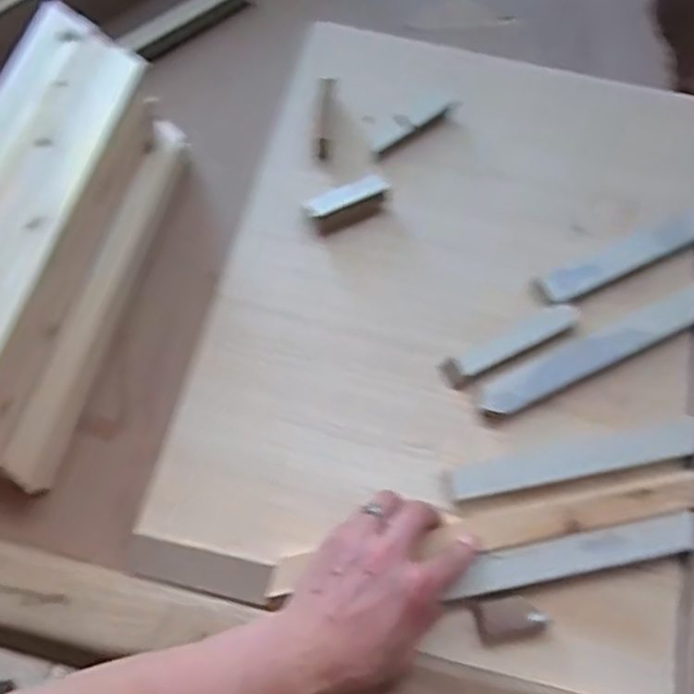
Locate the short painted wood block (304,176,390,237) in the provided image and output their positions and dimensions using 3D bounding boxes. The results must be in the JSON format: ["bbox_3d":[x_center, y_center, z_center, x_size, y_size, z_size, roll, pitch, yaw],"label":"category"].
[{"bbox_3d":[0.002,-0.133,0.687,0.079,0.021,0.030,-23,62,-16],"label":"short painted wood block"}]

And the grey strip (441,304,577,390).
[{"bbox_3d":[0.144,-0.002,0.640,0.126,0.020,0.028,-24,62,-16],"label":"grey strip"}]

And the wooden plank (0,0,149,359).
[{"bbox_3d":[-0.267,-0.123,0.582,0.109,0.018,0.362,17,68,1],"label":"wooden plank"}]

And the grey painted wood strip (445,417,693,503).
[{"bbox_3d":[0.188,0.091,0.598,0.217,0.016,0.032,-9,59,-8],"label":"grey painted wood strip"}]

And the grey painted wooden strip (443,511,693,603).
[{"bbox_3d":[0.176,0.159,0.563,0.193,0.004,0.031,-11,73,-4],"label":"grey painted wooden strip"}]

